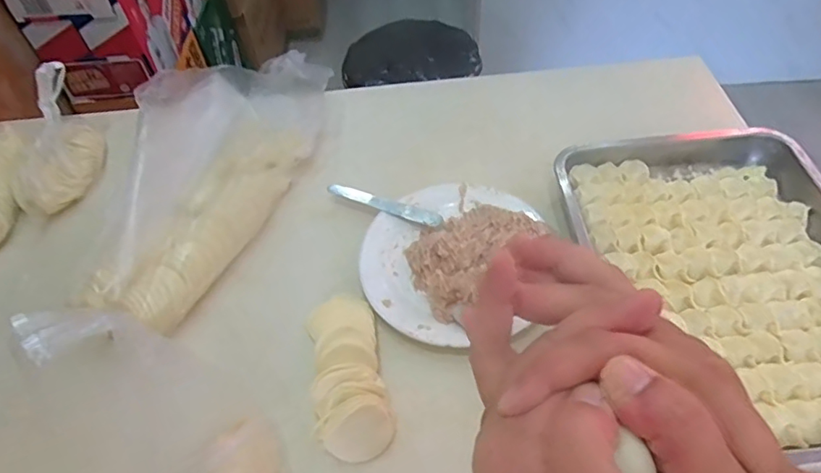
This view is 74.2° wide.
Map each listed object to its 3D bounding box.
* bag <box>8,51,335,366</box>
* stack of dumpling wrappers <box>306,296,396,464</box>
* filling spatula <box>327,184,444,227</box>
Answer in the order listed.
[{"bbox_3d":[-0.252,-0.083,0.667,0.146,0.119,0.453,17,55,16],"label":"bag"},{"bbox_3d":[-0.064,0.127,0.542,0.071,0.045,0.182,-12,52,-6],"label":"stack of dumpling wrappers"},{"bbox_3d":[-0.033,-0.039,0.679,0.150,0.009,0.022,16,55,16],"label":"filling spatula"}]

